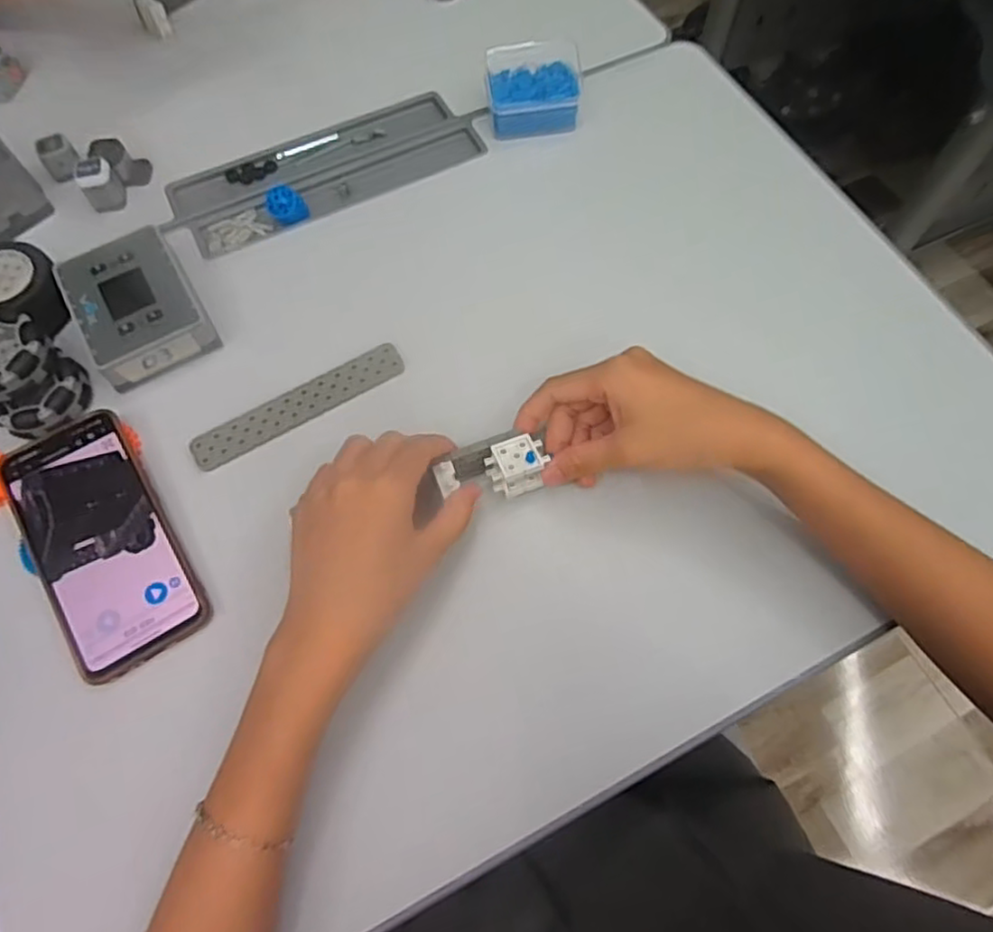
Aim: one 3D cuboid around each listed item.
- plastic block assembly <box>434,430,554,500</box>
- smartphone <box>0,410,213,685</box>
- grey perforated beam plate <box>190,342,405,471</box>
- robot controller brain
[{"bbox_3d":[-0.002,0.002,0.402,0.061,0.024,0.034,-19,67,-8],"label":"plastic block assembly"},{"bbox_3d":[-0.241,0.041,0.394,0.074,0.015,0.163,-30,69,-12],"label":"smartphone"},{"bbox_3d":[-0.132,-0.041,0.439,0.147,0.004,0.028,-29,72,-11],"label":"grey perforated beam plate"},{"bbox_3d":[-0.248,-0.110,0.451,0.076,0.034,0.101,-28,69,-12],"label":"robot controller brain"}]

